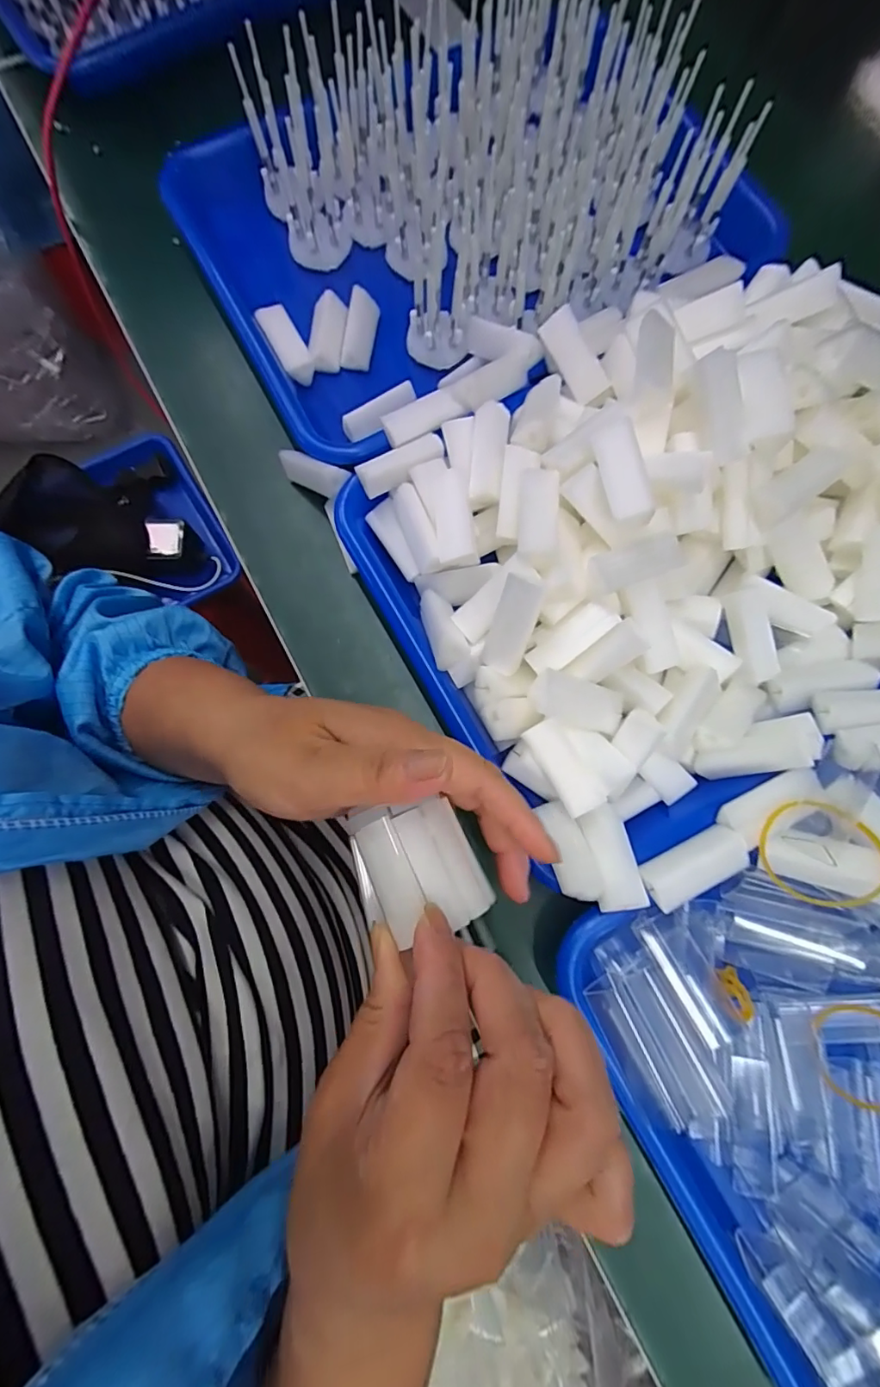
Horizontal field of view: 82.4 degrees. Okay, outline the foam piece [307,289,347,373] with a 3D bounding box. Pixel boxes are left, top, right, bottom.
[{"bbox_3d":[-0.070,-0.223,0.312,0.019,0.011,0.047,5,79,0],"label":"foam piece"}]

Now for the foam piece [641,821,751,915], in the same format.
[{"bbox_3d":[0.114,0.078,0.223,0.045,0.013,0.020,-26,80,-6],"label":"foam piece"}]

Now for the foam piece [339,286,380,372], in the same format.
[{"bbox_3d":[-0.049,-0.224,0.312,0.018,0.014,0.044,9,92,1],"label":"foam piece"}]

